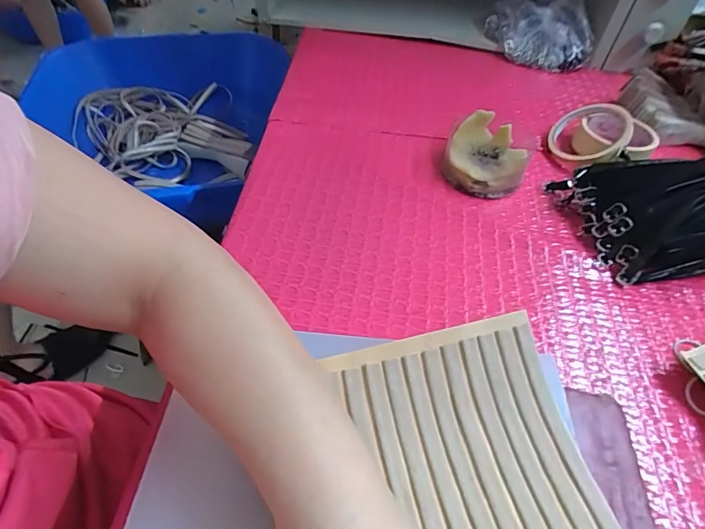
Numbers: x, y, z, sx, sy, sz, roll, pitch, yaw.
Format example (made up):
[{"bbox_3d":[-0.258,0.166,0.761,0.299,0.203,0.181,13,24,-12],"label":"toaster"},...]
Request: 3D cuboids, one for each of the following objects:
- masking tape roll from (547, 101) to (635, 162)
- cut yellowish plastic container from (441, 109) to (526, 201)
[{"bbox_3d":[0.289,-0.156,0.521,0.088,0.024,0.084,-18,55,27],"label":"masking tape roll"},{"bbox_3d":[0.153,-0.124,0.487,0.090,0.051,0.090,25,52,17],"label":"cut yellowish plastic container"}]

